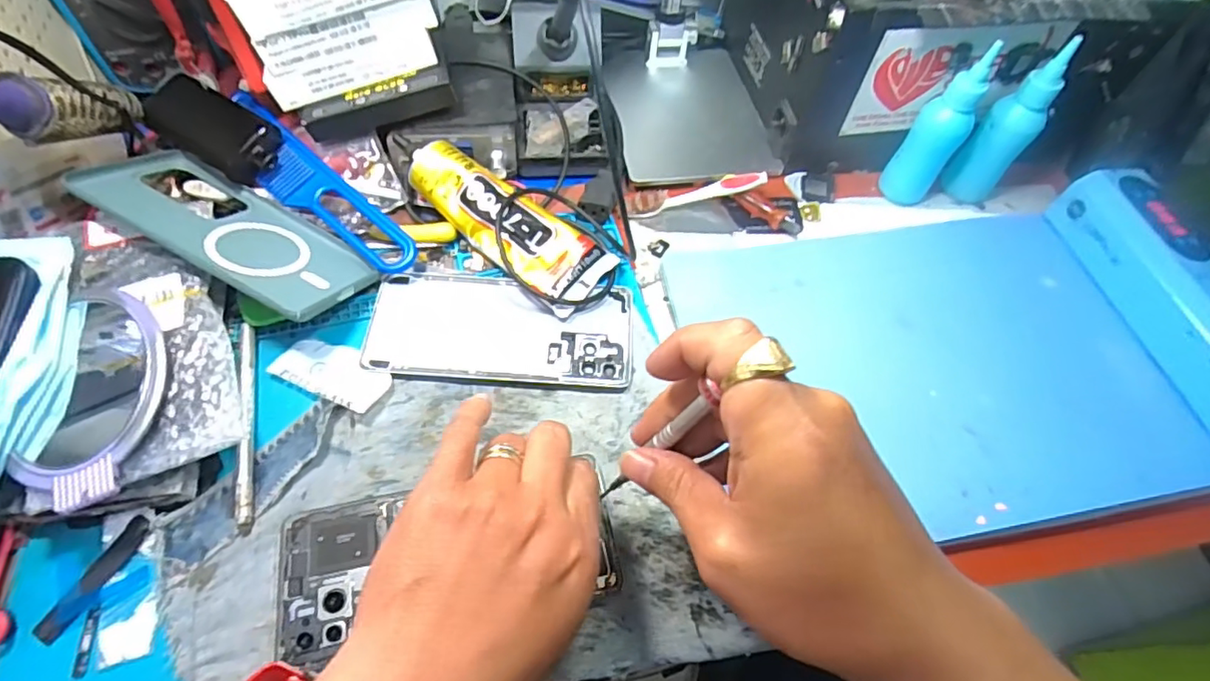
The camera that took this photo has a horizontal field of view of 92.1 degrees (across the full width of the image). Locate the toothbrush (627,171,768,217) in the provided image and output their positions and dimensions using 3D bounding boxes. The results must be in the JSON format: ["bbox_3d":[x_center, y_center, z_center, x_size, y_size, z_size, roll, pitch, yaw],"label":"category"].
[{"bbox_3d":[0.064,-0.106,0.413,0.097,0.019,0.016,-9,60,-10],"label":"toothbrush"}]

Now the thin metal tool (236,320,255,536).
[{"bbox_3d":[-0.198,0.044,0.322,0.008,0.009,0.121,-11,60,-11],"label":"thin metal tool"}]

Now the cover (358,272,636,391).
[{"bbox_3d":[-0.063,-0.008,0.364,0.160,0.006,0.073,4,58,-2],"label":"cover"}]

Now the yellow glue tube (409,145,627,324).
[{"bbox_3d":[-0.066,-0.075,0.380,0.143,0.028,0.050,37,62,3],"label":"yellow glue tube"}]

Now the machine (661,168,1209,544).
[{"bbox_3d":[0.223,0.003,0.357,0.339,0.065,0.211,-6,59,-8],"label":"machine"}]

